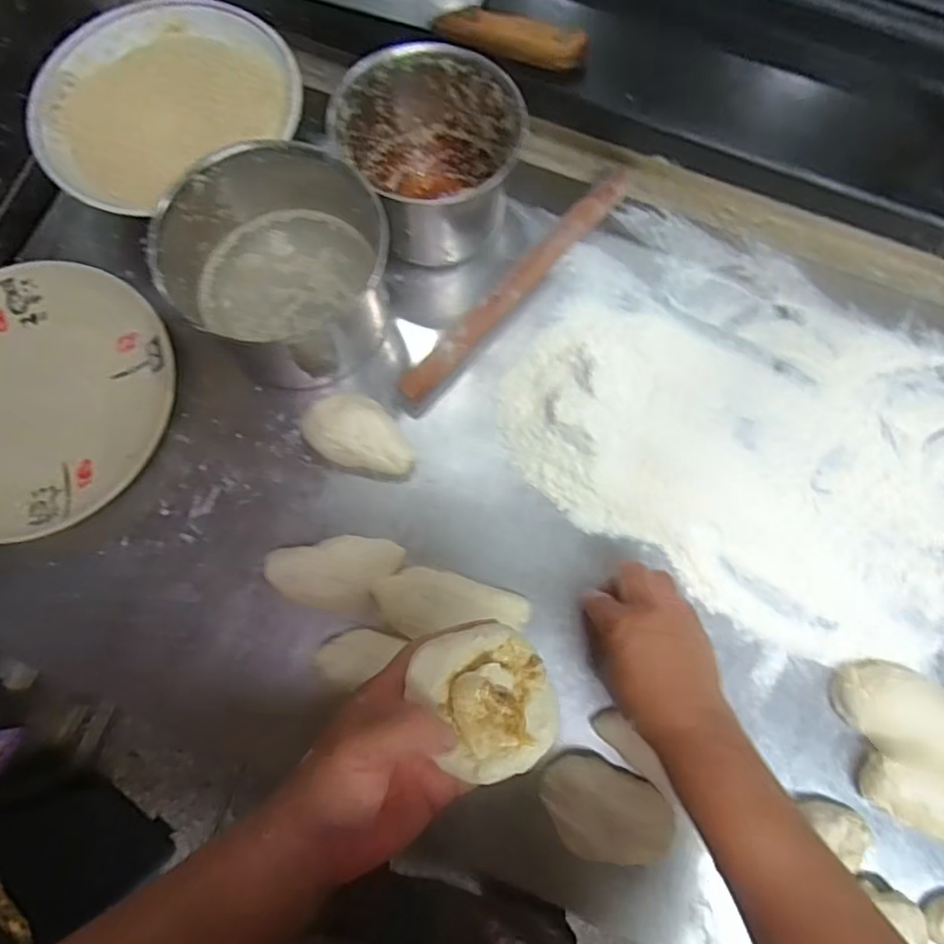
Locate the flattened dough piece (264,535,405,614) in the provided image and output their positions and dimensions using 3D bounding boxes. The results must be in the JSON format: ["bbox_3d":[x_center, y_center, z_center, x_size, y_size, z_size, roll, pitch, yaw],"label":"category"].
[{"bbox_3d":[-0.110,0.080,0.500,0.100,0.026,0.059,6,76,2],"label":"flattened dough piece"}]

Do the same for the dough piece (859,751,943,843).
[{"bbox_3d":[0.342,0.242,0.459,0.095,0.033,0.051,7,77,2],"label":"dough piece"}]

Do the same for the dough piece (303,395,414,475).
[{"bbox_3d":[-0.094,-0.030,0.524,0.093,0.037,0.062,38,80,9],"label":"dough piece"}]

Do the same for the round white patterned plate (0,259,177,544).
[{"bbox_3d":[-0.375,-0.067,0.536,0.240,0.033,0.239,0,76,1],"label":"round white patterned plate"}]

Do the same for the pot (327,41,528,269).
[{"bbox_3d":[-0.041,-0.276,0.551,0.143,0.099,0.145,0,76,1],"label":"pot"}]

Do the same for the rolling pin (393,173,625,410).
[{"bbox_3d":[0.043,-0.170,0.559,0.026,0.022,0.288,41,80,9],"label":"rolling pin"}]

